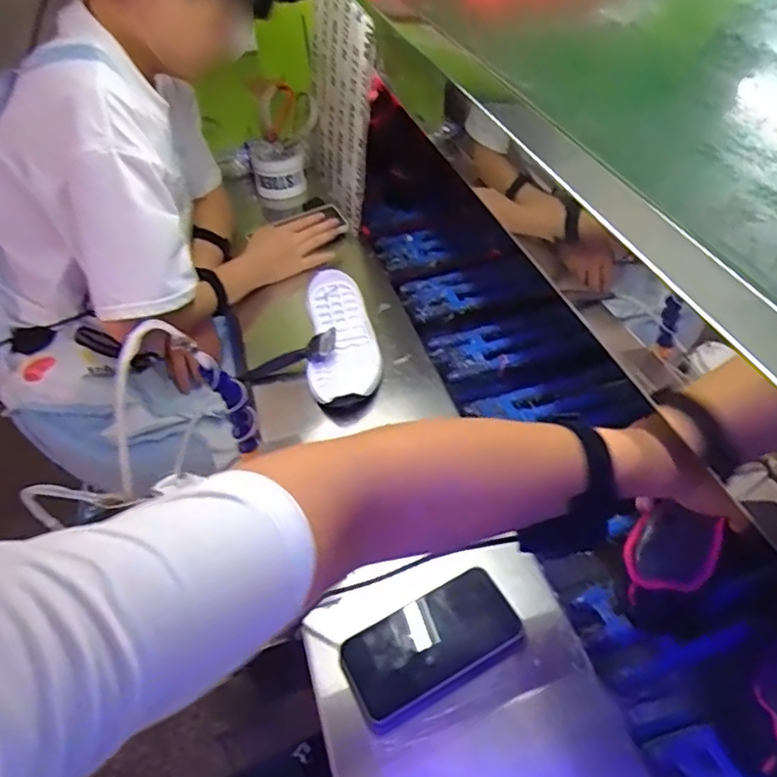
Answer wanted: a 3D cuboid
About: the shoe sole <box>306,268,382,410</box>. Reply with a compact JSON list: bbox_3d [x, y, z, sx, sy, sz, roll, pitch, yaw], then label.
[{"bbox_3d":[-0.064,-0.074,0.838,0.100,0.036,0.280,-8,46,0],"label":"shoe sole"}]

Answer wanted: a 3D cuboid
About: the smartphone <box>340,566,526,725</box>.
[{"bbox_3d":[0.038,0.231,0.542,0.158,0.015,0.076,-28,58,-10],"label":"smartphone"}]

